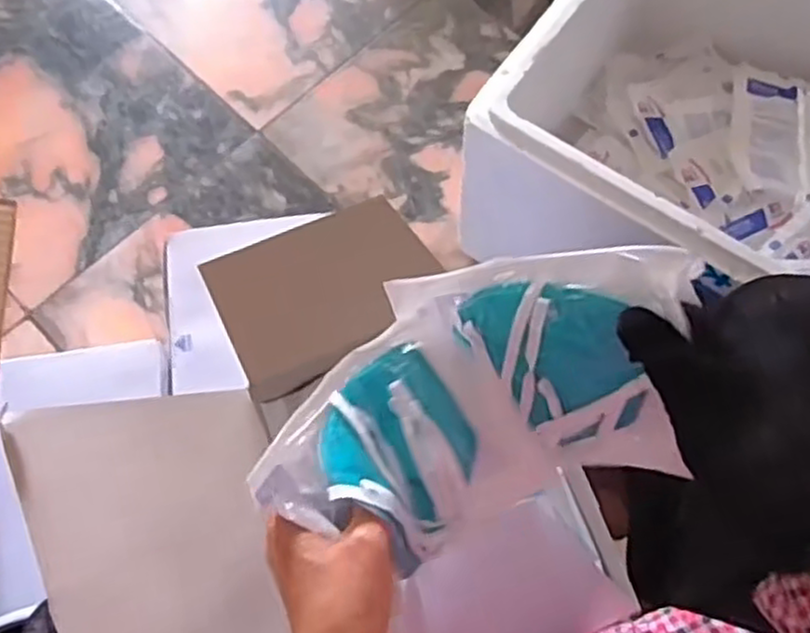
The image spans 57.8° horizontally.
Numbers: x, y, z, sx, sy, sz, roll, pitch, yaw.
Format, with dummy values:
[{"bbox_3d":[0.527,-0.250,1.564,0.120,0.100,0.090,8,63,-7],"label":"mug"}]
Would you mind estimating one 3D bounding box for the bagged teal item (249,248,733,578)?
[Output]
[{"bbox_3d":[0.044,0.051,0.395,0.254,0.088,0.145,-24,99,24],"label":"bagged teal item"}]

